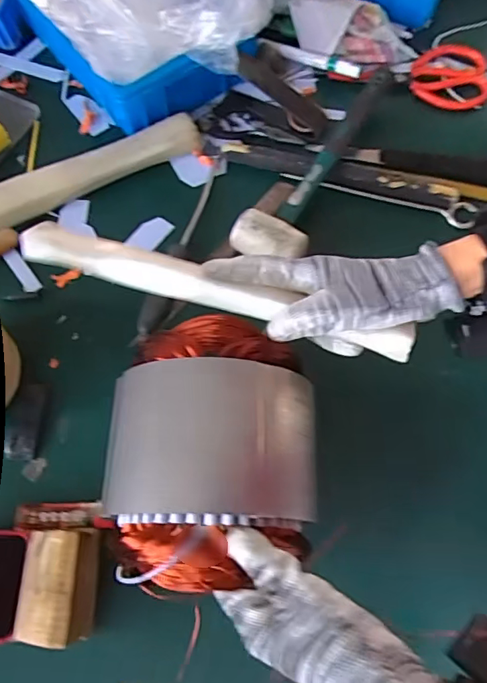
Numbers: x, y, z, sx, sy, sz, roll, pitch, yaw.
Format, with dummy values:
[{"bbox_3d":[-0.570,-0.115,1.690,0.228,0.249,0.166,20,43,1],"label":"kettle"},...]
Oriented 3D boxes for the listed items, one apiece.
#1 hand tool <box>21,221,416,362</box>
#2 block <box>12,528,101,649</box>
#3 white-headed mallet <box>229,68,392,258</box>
[{"bbox_3d":[-0.025,-0.040,0.381,0.294,0.018,0.034,17,70,10],"label":"hand tool"},{"bbox_3d":[-0.151,0.195,0.418,0.059,0.069,0.079,0,67,0],"label":"block"},{"bbox_3d":[0.085,-0.209,0.579,0.075,0.045,0.295,26,70,10],"label":"white-headed mallet"}]

